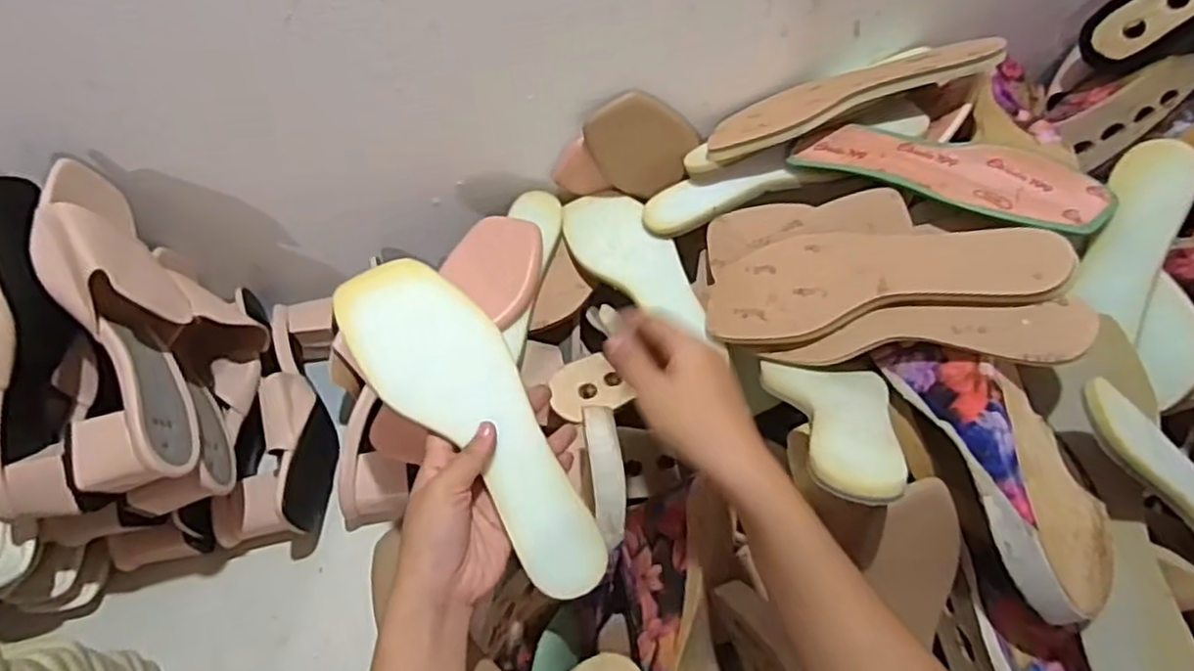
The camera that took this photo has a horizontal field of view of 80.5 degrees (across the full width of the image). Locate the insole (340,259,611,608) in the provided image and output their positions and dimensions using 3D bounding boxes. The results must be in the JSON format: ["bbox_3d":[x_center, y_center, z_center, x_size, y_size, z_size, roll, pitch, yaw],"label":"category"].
[{"bbox_3d":[-0.074,0.054,0.445,0.078,0.015,0.238,-33,82,-18],"label":"insole"}]

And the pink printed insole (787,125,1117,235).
[{"bbox_3d":[0.265,-0.126,0.548,0.226,0.024,0.074,23,61,30],"label":"pink printed insole"}]

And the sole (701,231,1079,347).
[{"bbox_3d":[0.197,-0.041,0.515,0.243,0.020,0.082,-6,53,32],"label":"sole"}]

